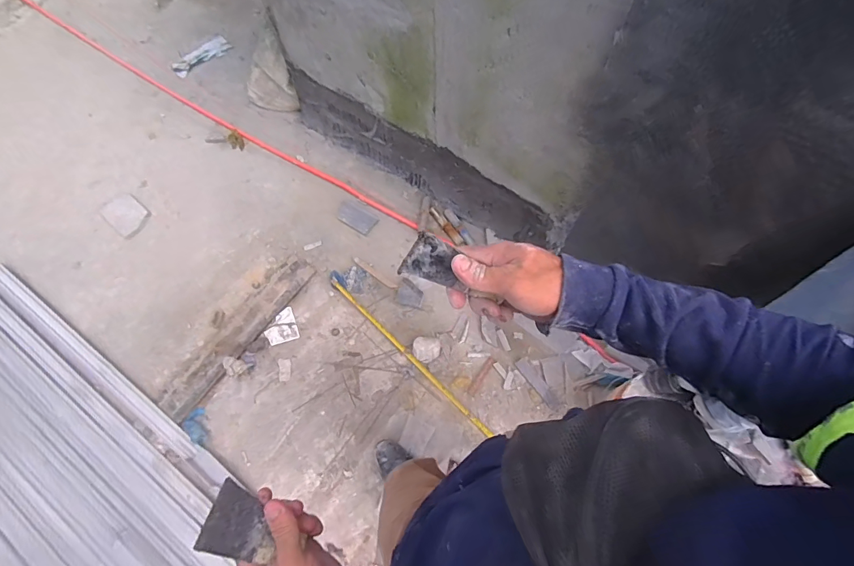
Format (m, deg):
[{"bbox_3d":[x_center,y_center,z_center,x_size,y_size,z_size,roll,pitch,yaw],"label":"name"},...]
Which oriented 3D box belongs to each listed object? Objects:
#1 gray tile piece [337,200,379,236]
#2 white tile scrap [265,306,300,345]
[{"bbox_3d":[-0.284,-0.271,1.681,0.164,0.019,0.105,34,72,14],"label":"gray tile piece"},{"bbox_3d":[-0.545,0.162,1.530,0.113,0.013,0.123,-21,69,-8],"label":"white tile scrap"}]

